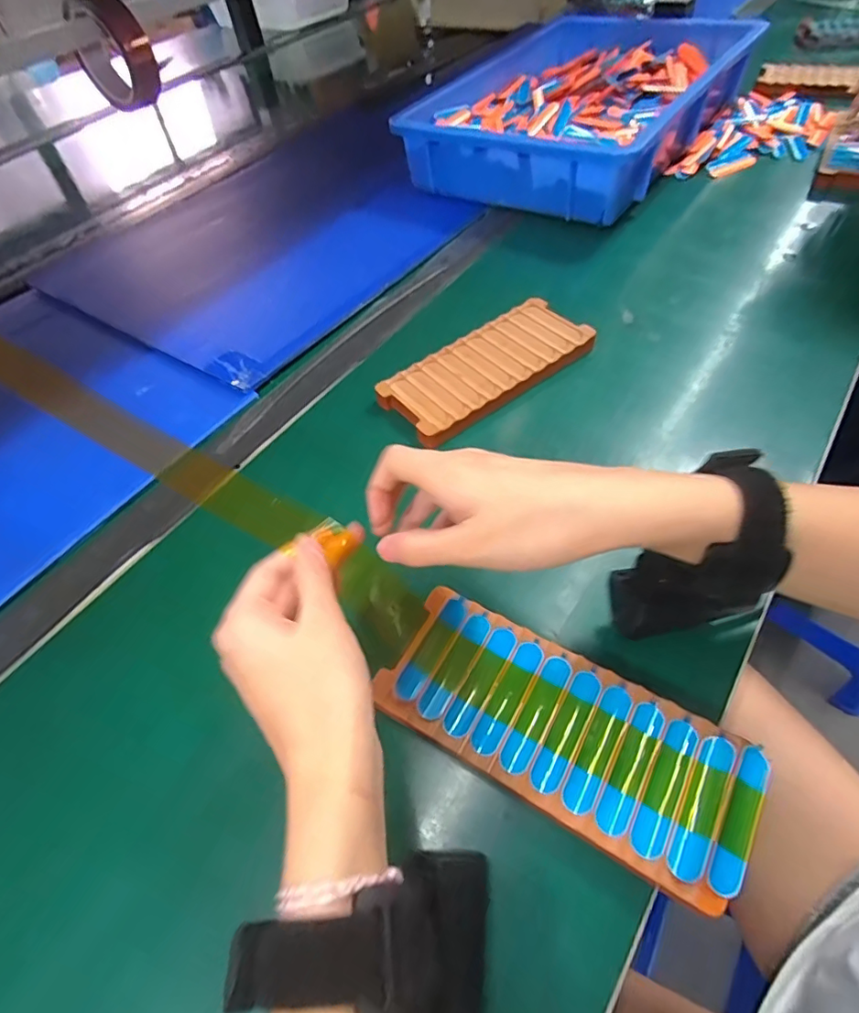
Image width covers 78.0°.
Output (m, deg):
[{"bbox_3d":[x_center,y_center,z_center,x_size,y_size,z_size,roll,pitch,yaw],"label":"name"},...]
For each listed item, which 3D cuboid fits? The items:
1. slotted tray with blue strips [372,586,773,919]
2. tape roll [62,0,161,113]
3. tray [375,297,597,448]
[{"bbox_3d":[0.063,0.108,0.260,0.172,0.018,0.074,24,59,23],"label":"slotted tray with blue strips"},{"bbox_3d":[-0.340,-0.492,0.573,0.102,0.098,0.029,23,59,23],"label":"tape roll"},{"bbox_3d":[0.048,-0.110,0.430,0.171,0.017,0.082,-34,56,-18],"label":"tray"}]

